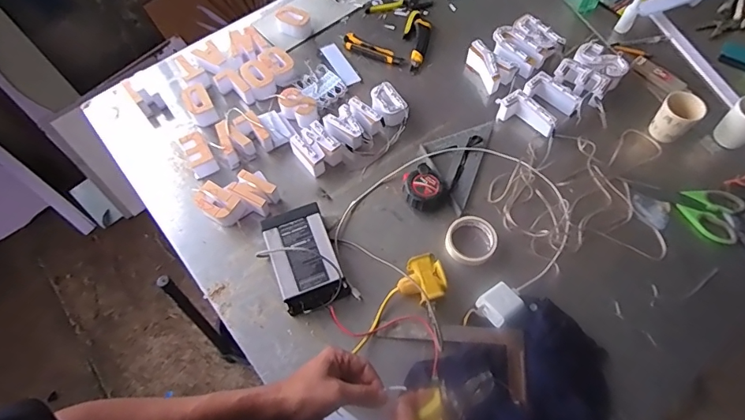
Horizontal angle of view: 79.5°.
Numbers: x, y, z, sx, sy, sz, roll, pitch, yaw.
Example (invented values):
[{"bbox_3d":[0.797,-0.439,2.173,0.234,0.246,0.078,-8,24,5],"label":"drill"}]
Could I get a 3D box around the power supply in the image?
[{"bbox_3d":[-0.126,0.085,0.806,0.117,0.045,0.188,-21,63,-10],"label":"power supply"}]

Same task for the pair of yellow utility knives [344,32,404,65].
[{"bbox_3d":[0.000,-0.379,1.063,0.150,0.016,0.043,24,64,13],"label":"pair of yellow utility knives"}]

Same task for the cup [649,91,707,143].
[{"bbox_3d":[0.611,-0.180,0.916,0.071,0.101,0.067,0,61,1],"label":"cup"}]

